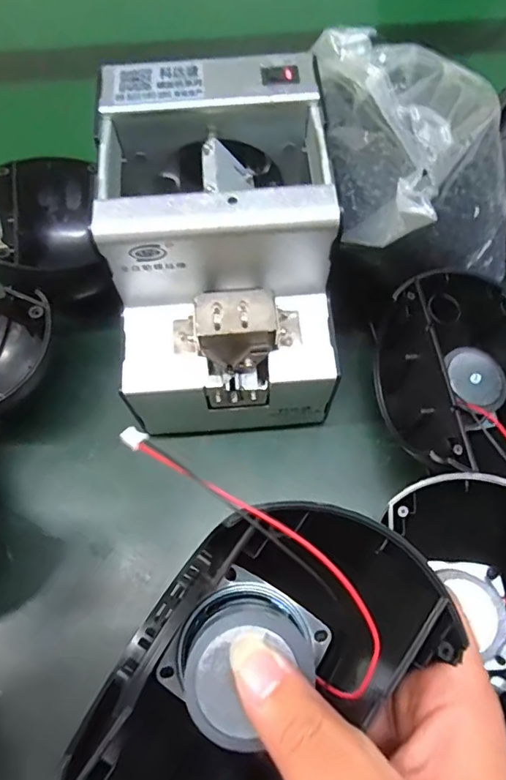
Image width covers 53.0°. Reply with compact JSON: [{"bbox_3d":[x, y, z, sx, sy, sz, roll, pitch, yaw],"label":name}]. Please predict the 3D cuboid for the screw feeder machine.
[{"bbox_3d":[-0.017,-0.076,0.321,0.122,0.156,0.174,-3,64,0],"label":"screw feeder machine"}]

